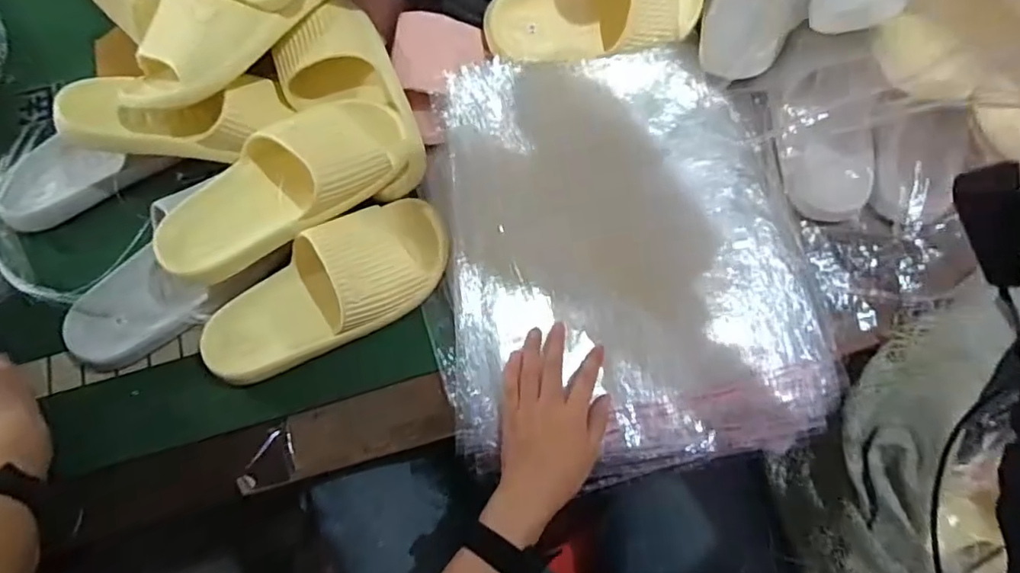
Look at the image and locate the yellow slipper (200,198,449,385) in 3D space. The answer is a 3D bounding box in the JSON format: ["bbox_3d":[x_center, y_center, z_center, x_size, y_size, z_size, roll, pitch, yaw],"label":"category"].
[{"bbox_3d":[-0.172,0.006,0.550,0.248,0.082,0.100,-29,73,-10],"label":"yellow slipper"}]

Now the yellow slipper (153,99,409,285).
[{"bbox_3d":[-0.209,-0.095,0.540,0.241,0.074,0.093,-35,74,-12],"label":"yellow slipper"}]

